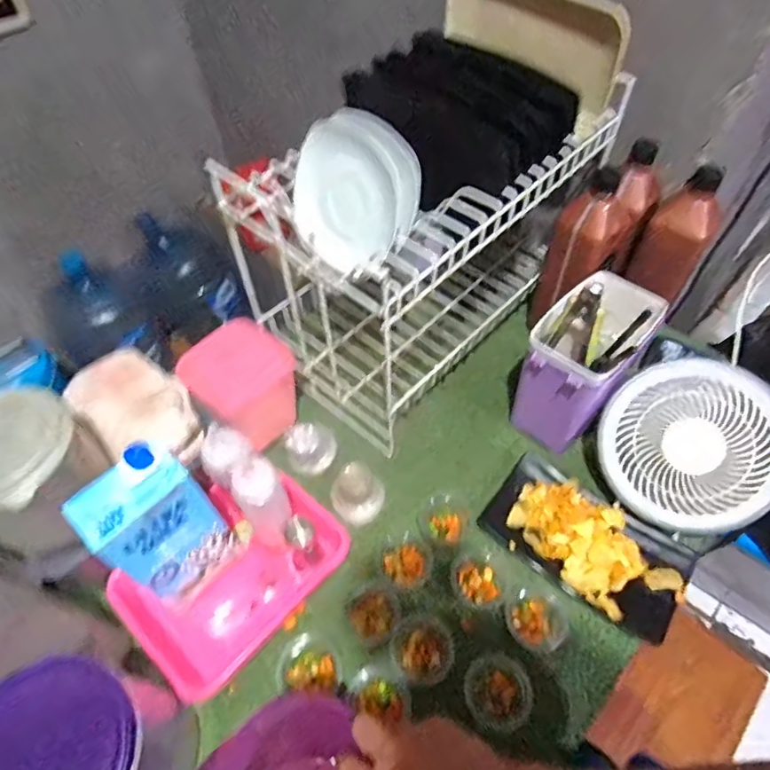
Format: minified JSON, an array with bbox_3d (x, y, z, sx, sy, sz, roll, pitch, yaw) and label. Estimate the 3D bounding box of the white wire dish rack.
[{"bbox_3d":[0.057,-0.186,0.704,0.246,0.290,0.426,37,62,24],"label":"white wire dish rack"}]

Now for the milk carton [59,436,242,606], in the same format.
[{"bbox_3d":[-0.219,0.148,0.530,0.073,0.203,0.093,38,63,25],"label":"milk carton"}]

